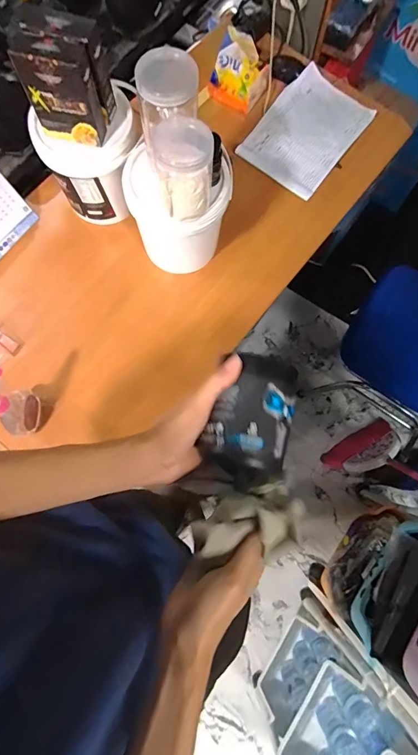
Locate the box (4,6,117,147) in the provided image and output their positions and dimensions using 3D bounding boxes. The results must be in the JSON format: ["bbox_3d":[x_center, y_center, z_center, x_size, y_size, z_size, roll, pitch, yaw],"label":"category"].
[{"bbox_3d":[-0.244,-0.507,0.678,0.123,0.159,0.100,7,76,1],"label":"box"}]

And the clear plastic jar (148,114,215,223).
[{"bbox_3d":[-0.041,-0.342,0.649,0.087,0.122,0.098,-6,77,-2],"label":"clear plastic jar"}]

